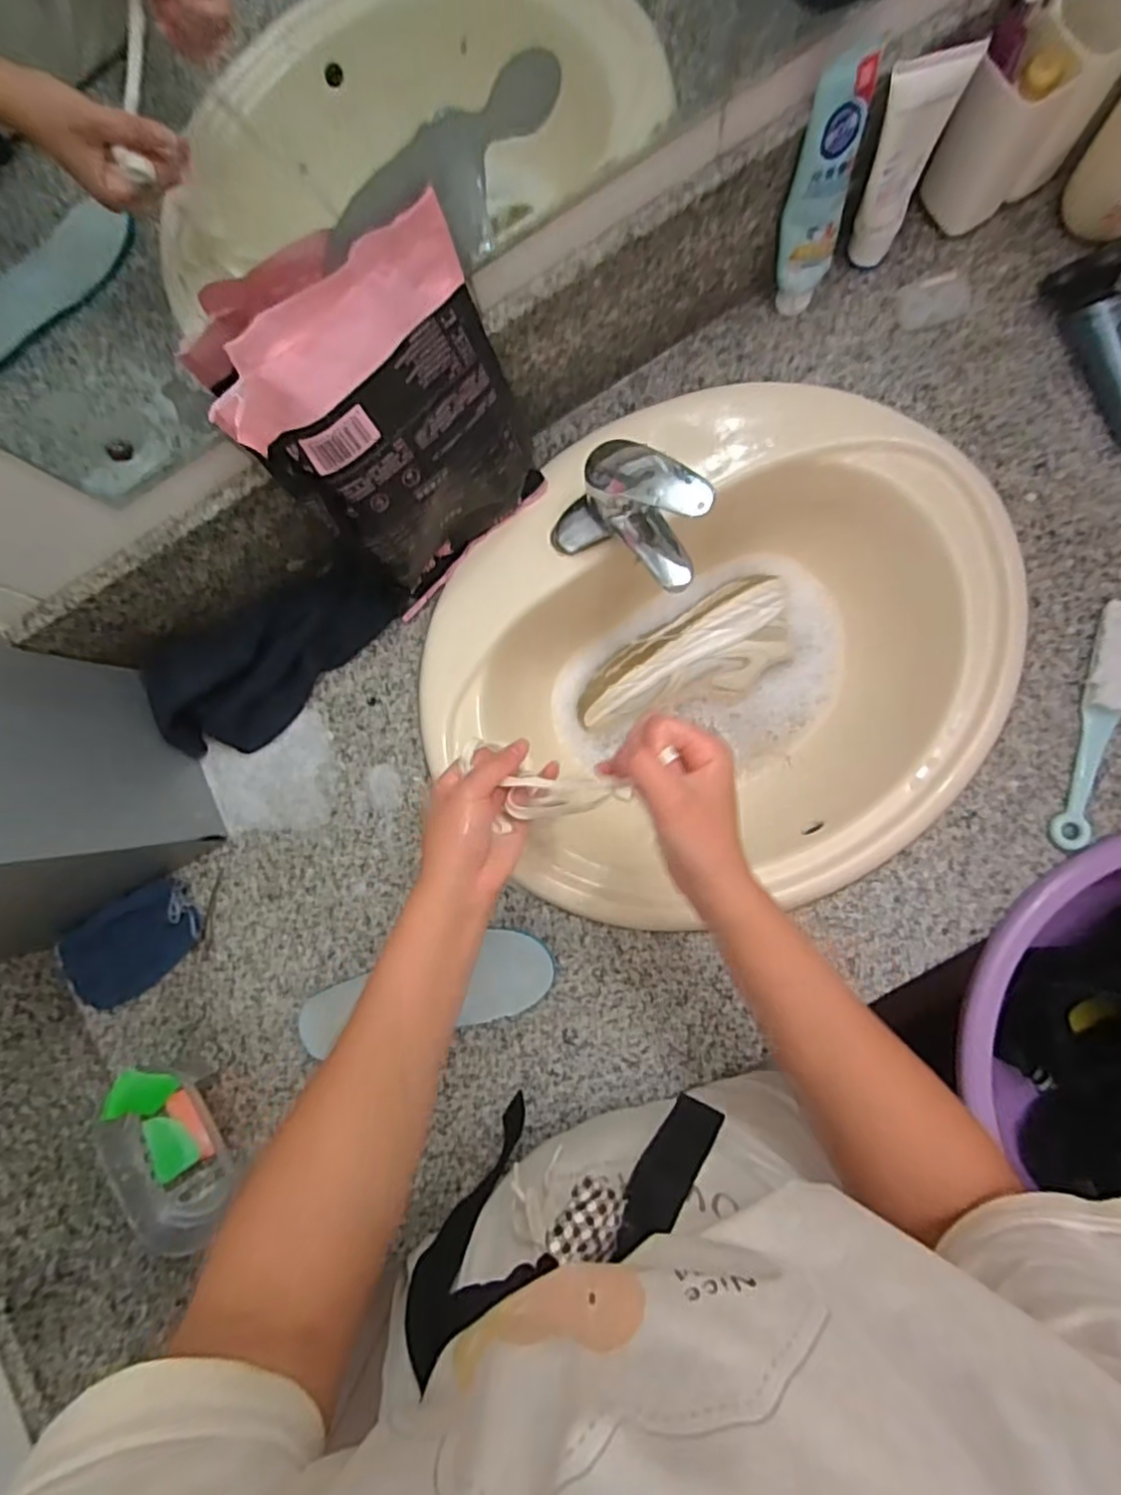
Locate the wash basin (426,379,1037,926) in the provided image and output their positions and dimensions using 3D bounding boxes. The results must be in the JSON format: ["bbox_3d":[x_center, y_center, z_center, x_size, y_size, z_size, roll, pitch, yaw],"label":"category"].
[{"bbox_3d":[0.150,-0.074,0.619,0.519,0.161,0.475,-41,83,2],"label":"wash basin"}]

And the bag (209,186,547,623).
[{"bbox_3d":[-0.109,-0.228,0.498,0.177,0.244,0.078,-41,82,3],"label":"bag"}]

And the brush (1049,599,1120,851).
[{"bbox_3d":[0.445,-0.018,0.530,0.048,0.023,0.207,17,88,8],"label":"brush"}]

